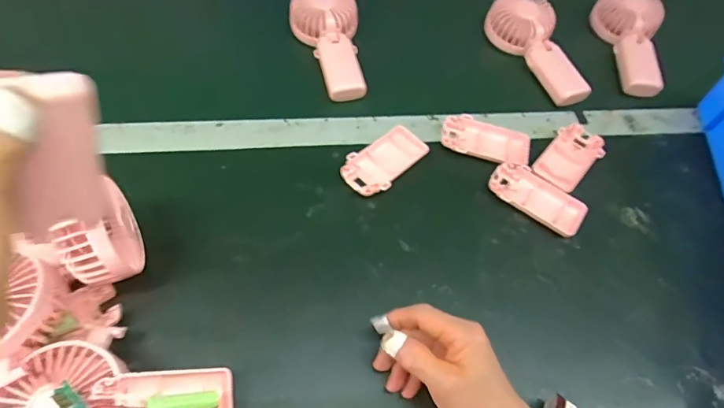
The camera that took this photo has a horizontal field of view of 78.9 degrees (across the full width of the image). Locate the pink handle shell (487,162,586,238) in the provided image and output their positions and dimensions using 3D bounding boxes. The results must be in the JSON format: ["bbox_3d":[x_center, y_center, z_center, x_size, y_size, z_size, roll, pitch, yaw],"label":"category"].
[{"bbox_3d":[0.184,-0.008,0.463,0.099,0.011,0.053,32,65,13],"label":"pink handle shell"}]

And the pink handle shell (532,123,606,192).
[{"bbox_3d":[0.236,-0.054,0.500,0.051,0.011,0.096,39,66,16],"label":"pink handle shell"}]

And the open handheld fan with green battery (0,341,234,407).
[{"bbox_3d":[-0.174,0.139,0.311,0.161,0.047,0.086,3,61,-16],"label":"open handheld fan with green battery"}]

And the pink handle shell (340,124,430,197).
[{"bbox_3d":[0.025,-0.047,0.473,0.098,0.009,0.052,-38,71,-20],"label":"pink handle shell"}]

